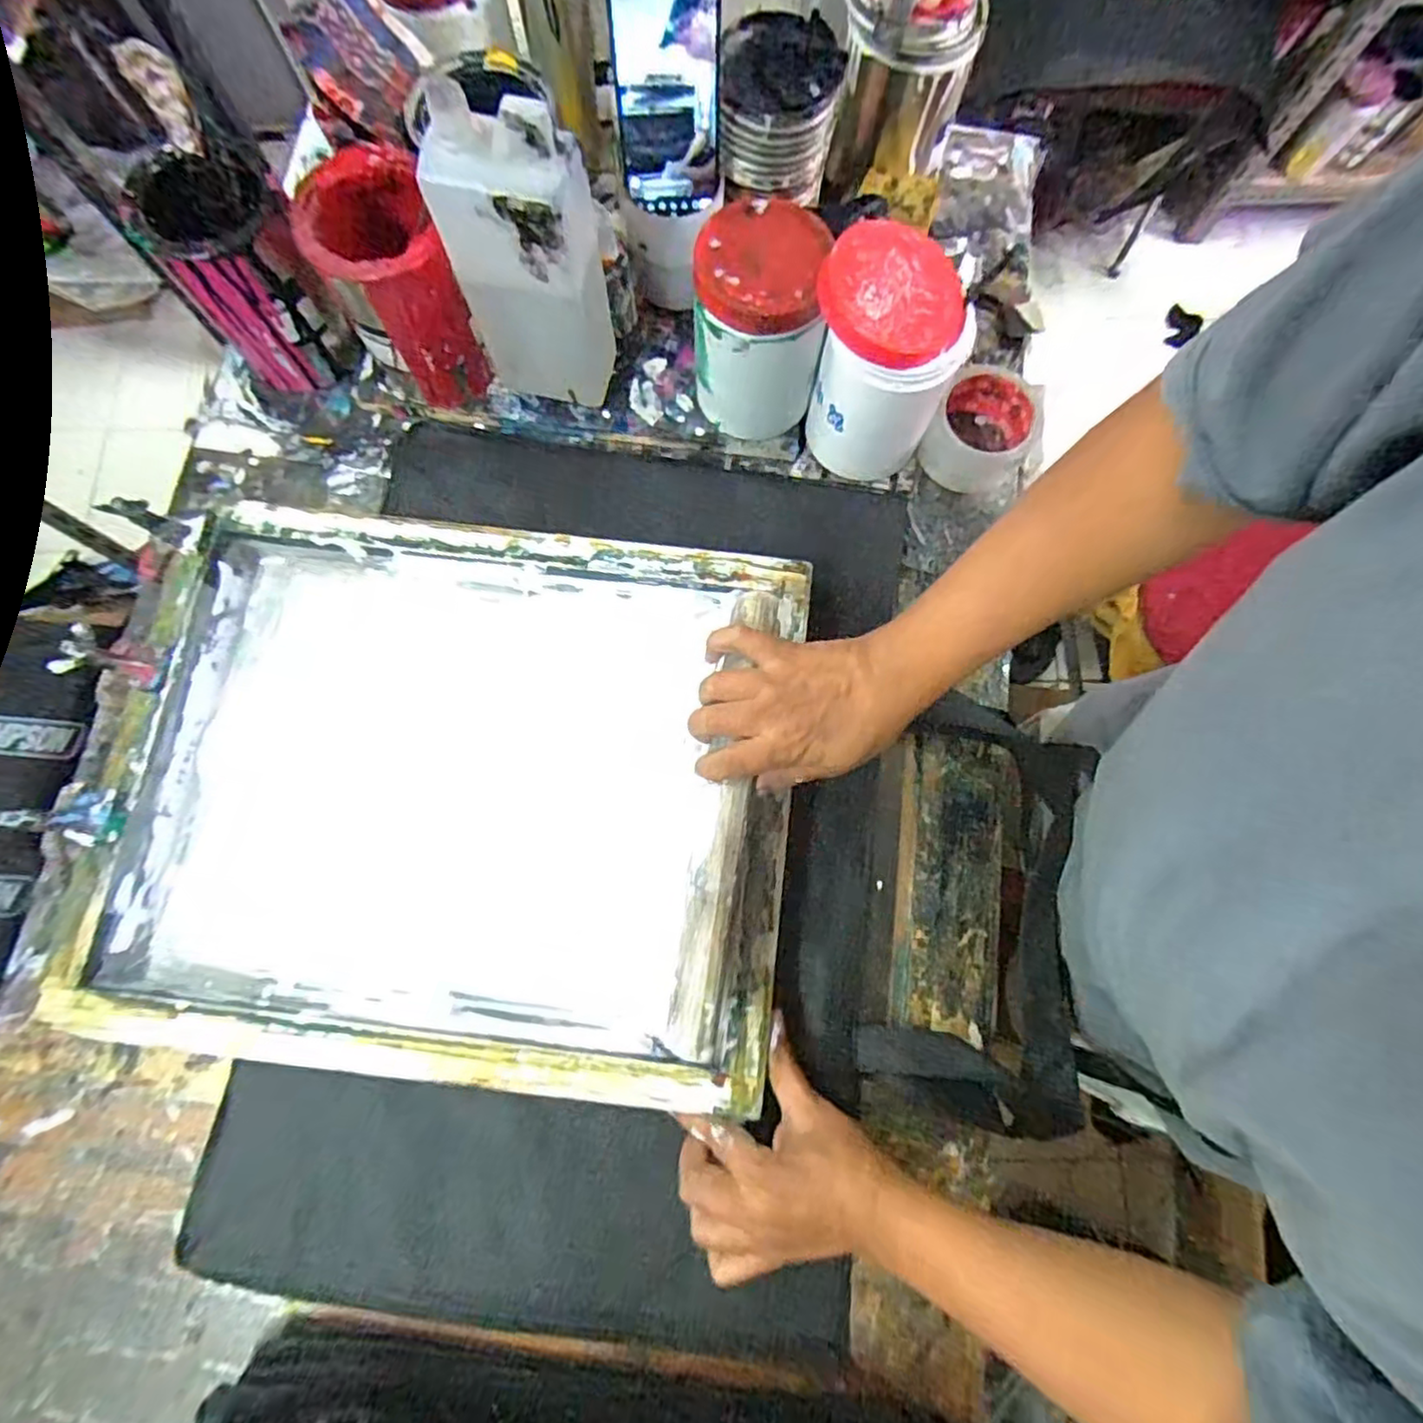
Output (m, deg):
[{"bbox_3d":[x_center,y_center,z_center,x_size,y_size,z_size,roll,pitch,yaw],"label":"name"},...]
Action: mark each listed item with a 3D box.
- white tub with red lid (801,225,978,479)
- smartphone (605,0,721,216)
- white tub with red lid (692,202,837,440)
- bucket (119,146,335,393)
[{"bbox_3d":[0.132,-0.268,0.528,0.112,0.180,0.103,17,77,3],"label":"white tub with red lid"},{"bbox_3d":[-0.032,-0.453,0.484,0.076,0.154,0.011,-4,68,-2],"label":"smartphone"},{"bbox_3d":[0.035,-0.299,0.525,0.092,0.144,0.094,0,77,-1],"label":"white tub with red lid"},{"bbox_3d":[-0.375,-0.353,0.542,0.092,0.167,0.087,0,77,-1],"label":"bucket"}]

